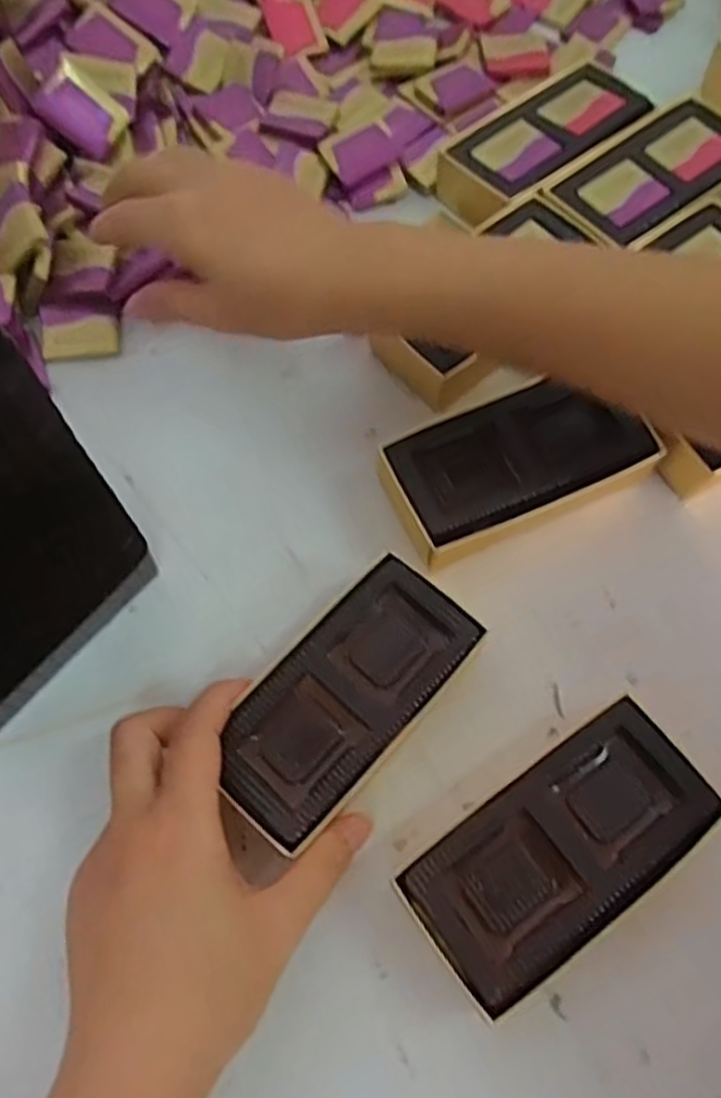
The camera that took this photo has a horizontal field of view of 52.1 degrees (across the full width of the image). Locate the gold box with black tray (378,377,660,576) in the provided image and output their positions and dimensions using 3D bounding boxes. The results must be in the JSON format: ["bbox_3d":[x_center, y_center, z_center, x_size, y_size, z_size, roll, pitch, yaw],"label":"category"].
[{"bbox_3d":[0.072,-0.042,0.338,0.127,0.029,0.064,-25,69,-9],"label":"gold box with black tray"}]

